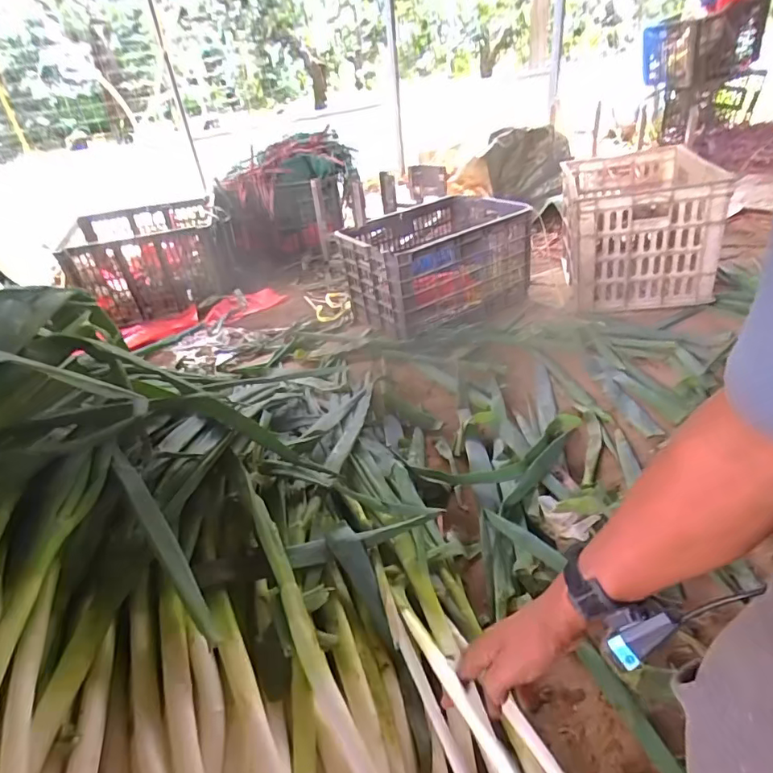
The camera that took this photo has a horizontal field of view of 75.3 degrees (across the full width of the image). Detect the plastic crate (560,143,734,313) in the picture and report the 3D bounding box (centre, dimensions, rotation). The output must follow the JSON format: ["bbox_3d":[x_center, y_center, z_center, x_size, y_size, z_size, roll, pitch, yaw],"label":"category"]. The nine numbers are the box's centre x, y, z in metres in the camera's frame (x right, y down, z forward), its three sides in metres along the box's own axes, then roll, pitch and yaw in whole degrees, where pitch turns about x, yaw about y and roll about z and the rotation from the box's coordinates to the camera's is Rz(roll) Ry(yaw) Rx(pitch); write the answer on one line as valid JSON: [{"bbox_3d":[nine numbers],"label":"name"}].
[{"bbox_3d":[0.700,-0.466,1.443,0.347,0.295,0.534,2,35,15],"label":"plastic crate"}]

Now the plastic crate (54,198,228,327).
[{"bbox_3d":[-0.756,-0.400,1.624,0.435,0.299,0.286,-12,34,-6],"label":"plastic crate"}]

